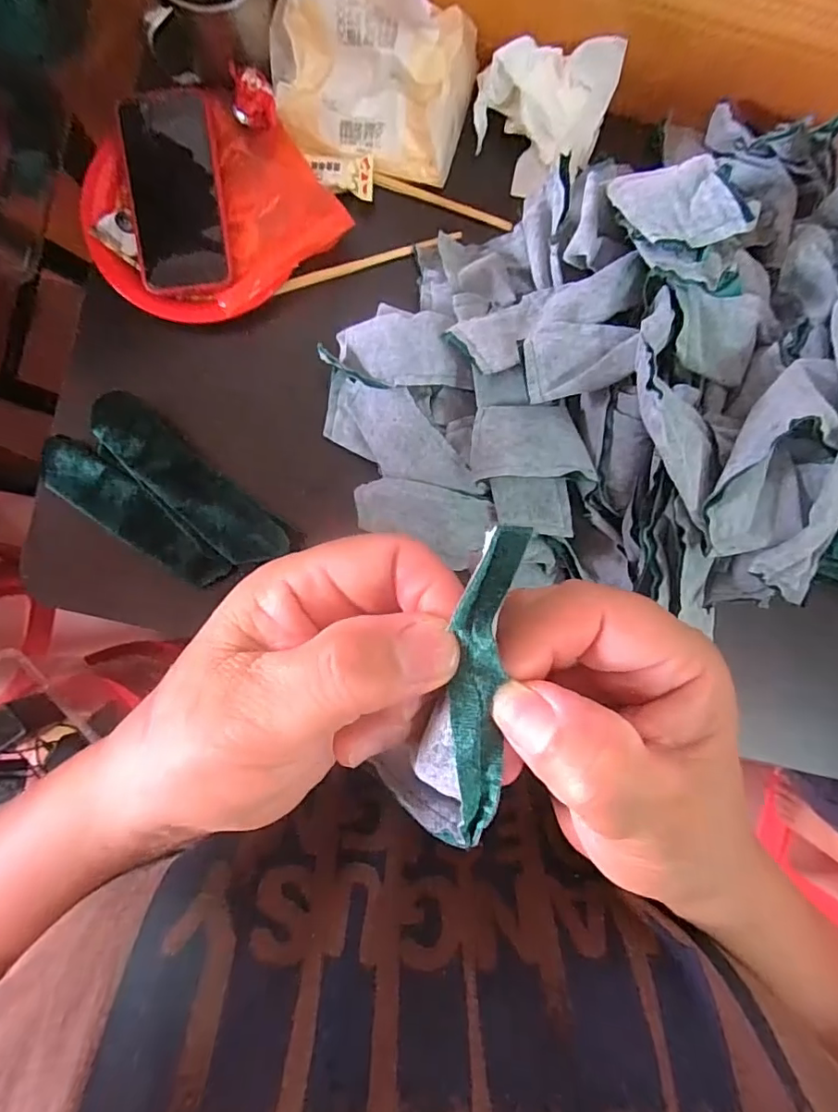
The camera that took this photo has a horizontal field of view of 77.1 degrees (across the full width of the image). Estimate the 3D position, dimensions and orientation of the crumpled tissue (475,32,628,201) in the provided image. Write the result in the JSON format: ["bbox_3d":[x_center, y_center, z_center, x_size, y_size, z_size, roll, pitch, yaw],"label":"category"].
[{"bbox_3d":[0.104,-0.339,0.404,0.116,0.054,0.078,-15,91,-2],"label":"crumpled tissue"}]

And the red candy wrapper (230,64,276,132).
[{"bbox_3d":[-0.120,-0.329,0.378,0.030,0.028,0.025,-11,91,-2],"label":"red candy wrapper"}]

